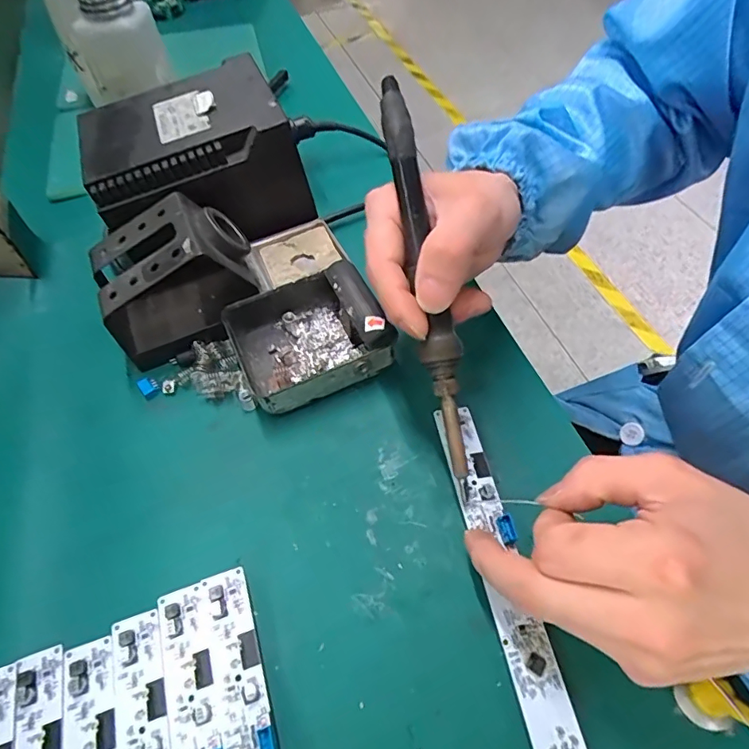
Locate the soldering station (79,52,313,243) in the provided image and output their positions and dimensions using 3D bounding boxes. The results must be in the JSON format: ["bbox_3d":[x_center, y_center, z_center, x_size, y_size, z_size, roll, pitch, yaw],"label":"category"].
[{"bbox_3d":[-0.133,-0.156,0.378,0.140,0.087,0.114,-22,56,-11],"label":"soldering station"}]

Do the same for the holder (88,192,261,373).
[{"bbox_3d":[-0.129,-0.063,0.330,0.094,0.077,0.071,-20,56,-16],"label":"holder"}]

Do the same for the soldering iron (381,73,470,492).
[{"bbox_3d":[0.025,-0.042,0.244,0.017,0.013,0.203,-12,93,-8],"label":"soldering iron"}]

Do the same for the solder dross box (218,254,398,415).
[{"bbox_3d":[-0.044,-0.027,0.319,0.088,0.040,0.087,-20,56,-16],"label":"solder dross box"}]

